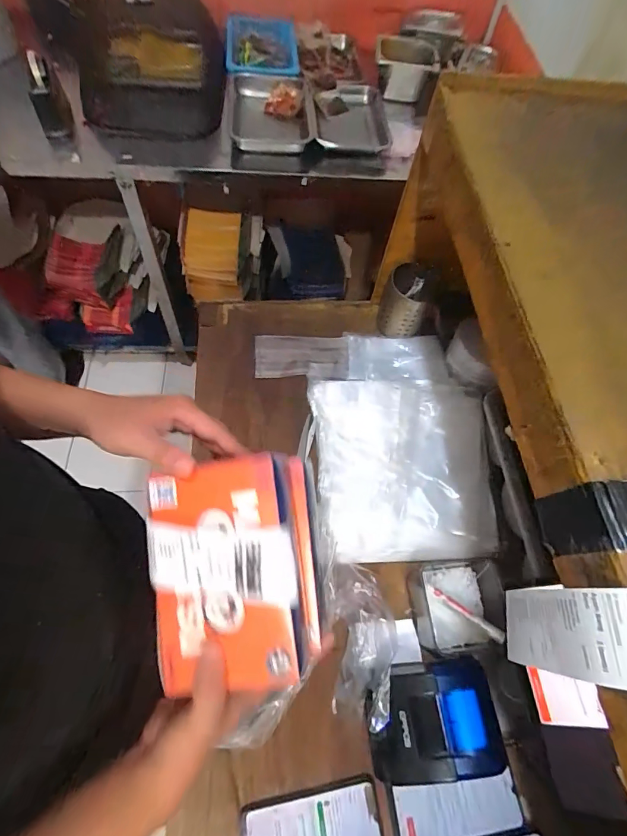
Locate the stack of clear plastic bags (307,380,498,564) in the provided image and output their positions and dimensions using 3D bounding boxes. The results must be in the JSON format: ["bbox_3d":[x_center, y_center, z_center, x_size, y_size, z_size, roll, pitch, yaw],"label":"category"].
[{"bbox_3d":[0.145,0.066,0.664,0.289,0.037,0.318,-3,63,0],"label":"stack of clear plastic bags"}]

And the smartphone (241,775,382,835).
[{"bbox_3d":[0.000,0.494,0.475,0.161,0.016,0.076,-6,65,-9],"label":"smartphone"}]

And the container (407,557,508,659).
[{"bbox_3d":[0.211,0.270,0.580,0.124,0.055,0.119,-2,64,-7],"label":"container"}]

